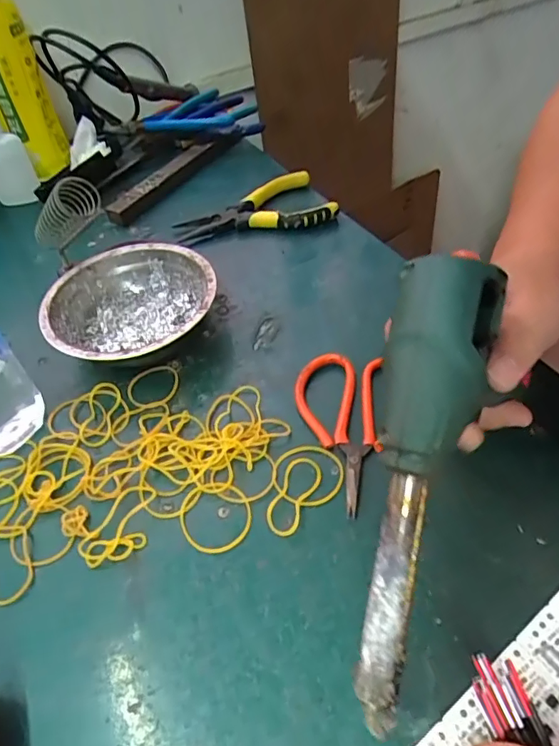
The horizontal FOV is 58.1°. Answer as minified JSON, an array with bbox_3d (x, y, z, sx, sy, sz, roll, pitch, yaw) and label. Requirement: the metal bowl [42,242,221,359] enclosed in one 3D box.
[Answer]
[{"bbox_3d":[-0.109,-0.045,0.383,0.121,0.045,0.118,-3,47,3],"label":"metal bowl"}]

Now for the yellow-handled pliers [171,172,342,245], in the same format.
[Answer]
[{"bbox_3d":[-0.021,-0.143,0.463,0.137,0.029,0.062,-22,50,-15],"label":"yellow-handled pliers"}]

